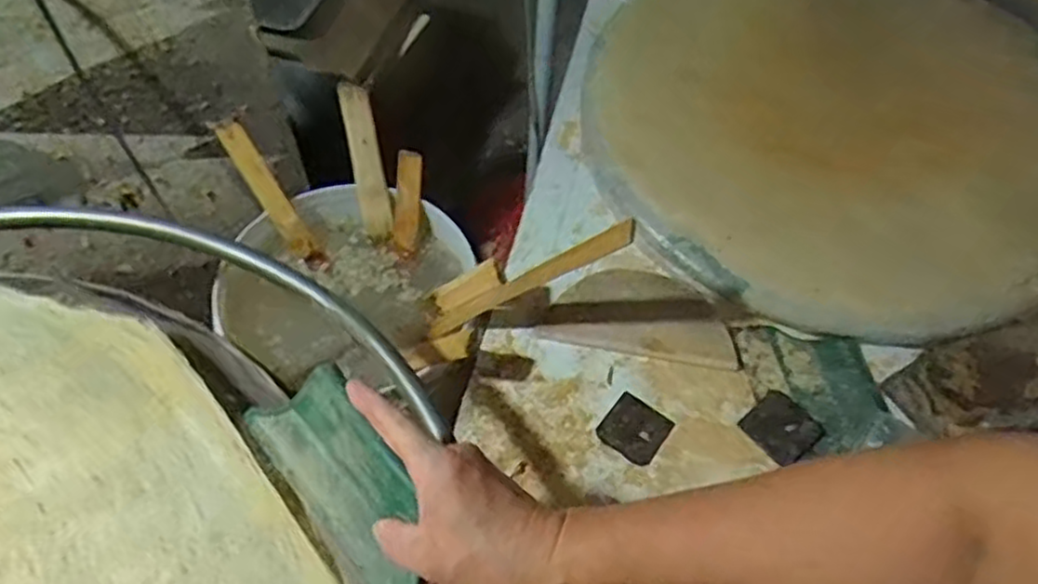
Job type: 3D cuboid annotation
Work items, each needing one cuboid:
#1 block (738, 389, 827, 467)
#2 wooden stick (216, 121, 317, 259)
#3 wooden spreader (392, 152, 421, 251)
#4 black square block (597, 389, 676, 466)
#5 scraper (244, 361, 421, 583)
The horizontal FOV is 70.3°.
[{"bbox_3d":[0.267,0.135,0.746,0.065,0.011,0.065,-34,65,-21],"label":"block"},{"bbox_3d":[-0.286,-0.113,0.846,0.033,0.169,0.010,-21,27,13],"label":"wooden stick"},{"bbox_3d":[-0.133,-0.108,0.877,0.031,0.116,0.011,7,17,2],"label":"wooden spreader"},{"bbox_3d":[0.119,0.137,0.748,0.060,0.007,0.065,32,62,17],"label":"black square block"},{"bbox_3d":[-0.097,0.134,0.446,0.011,0.093,0.184,-12,63,-53],"label":"scraper"}]

